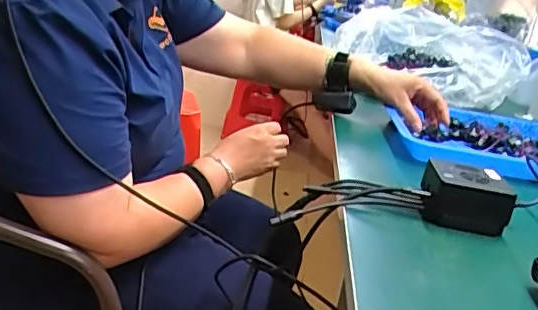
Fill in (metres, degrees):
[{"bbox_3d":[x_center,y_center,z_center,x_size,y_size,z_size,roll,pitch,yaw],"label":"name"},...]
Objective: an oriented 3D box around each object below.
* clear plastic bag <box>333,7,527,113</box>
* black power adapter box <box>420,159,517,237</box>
[{"bbox_3d":[0.340,-0.208,1.161,0.367,0.141,0.228,17,20,26],"label":"clear plastic bag"},{"bbox_3d":[0.204,0.043,0.583,0.087,0.052,0.061,12,20,6],"label":"black power adapter box"}]

